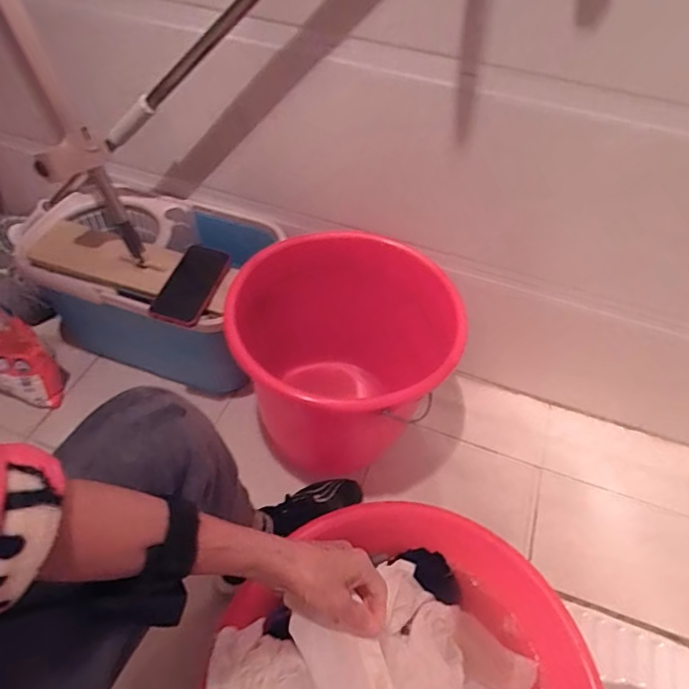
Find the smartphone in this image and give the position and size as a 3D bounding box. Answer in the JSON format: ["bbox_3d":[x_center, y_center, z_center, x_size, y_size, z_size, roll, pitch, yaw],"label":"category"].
[{"bbox_3d":[-0.250,-0.100,0.839,0.079,0.017,0.163,15,57,5],"label":"smartphone"}]

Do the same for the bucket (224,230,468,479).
[{"bbox_3d":[0.001,0.039,0.852,0.334,0.311,0.321,1,50,-1],"label":"bucket"}]

